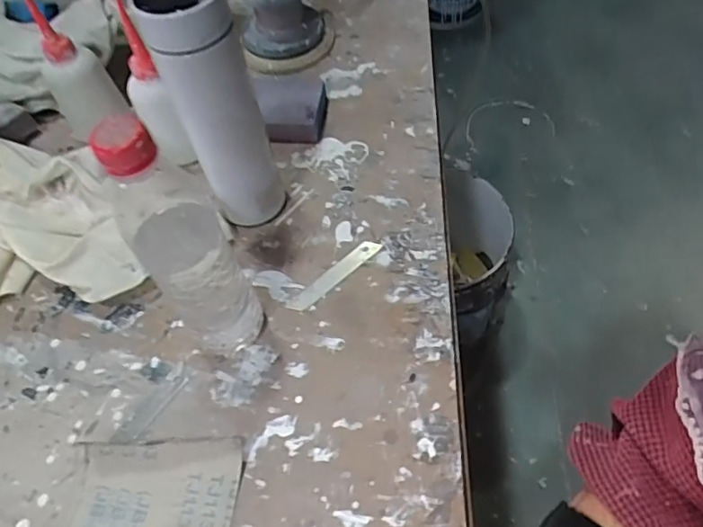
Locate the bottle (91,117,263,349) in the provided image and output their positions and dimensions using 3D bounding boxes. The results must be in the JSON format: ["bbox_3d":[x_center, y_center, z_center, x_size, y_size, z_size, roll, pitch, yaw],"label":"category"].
[{"bbox_3d":[-0.118,-0.011,0.403,0.062,0.224,0.051,-35,60,-17],"label":"bottle"}]

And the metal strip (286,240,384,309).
[{"bbox_3d":[-0.014,0.010,0.515,0.100,0.004,0.019,-39,62,-19],"label":"metal strip"}]

